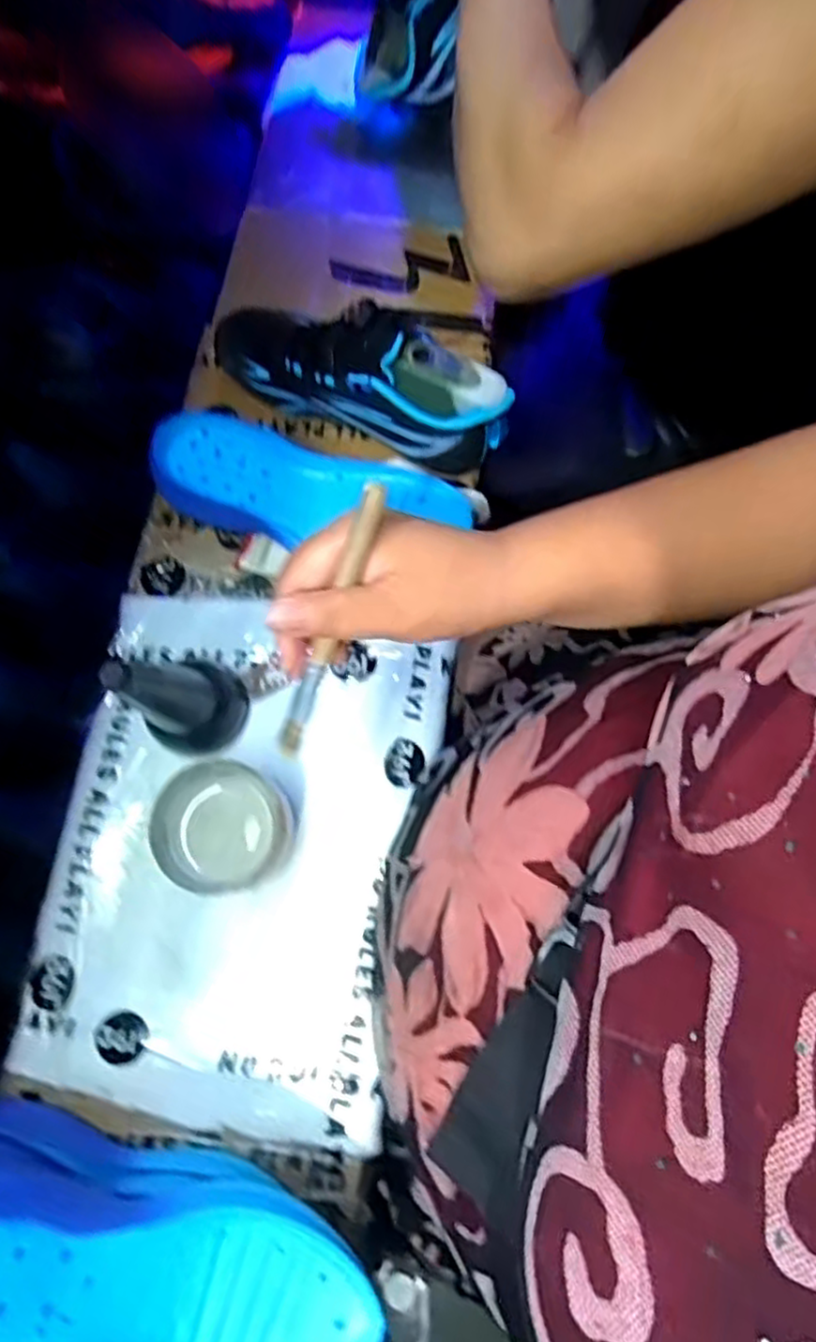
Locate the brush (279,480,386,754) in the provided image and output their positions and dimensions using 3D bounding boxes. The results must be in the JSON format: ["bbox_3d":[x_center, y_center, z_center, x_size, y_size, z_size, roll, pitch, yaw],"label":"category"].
[{"bbox_3d":[-0.039,-0.020,0.342,0.011,0.009,0.150,27,120,9],"label":"brush"}]

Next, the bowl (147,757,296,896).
[{"bbox_3d":[-0.119,0.102,0.464,0.077,0.055,0.077,0,74,1],"label":"bowl"}]

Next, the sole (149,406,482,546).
[{"bbox_3d":[-0.082,-0.135,0.541,0.220,0.045,0.086,11,75,5],"label":"sole"}]

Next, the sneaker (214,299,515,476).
[{"bbox_3d":[-0.039,-0.222,0.529,0.236,0.114,0.084,33,77,10],"label":"sneaker"}]

